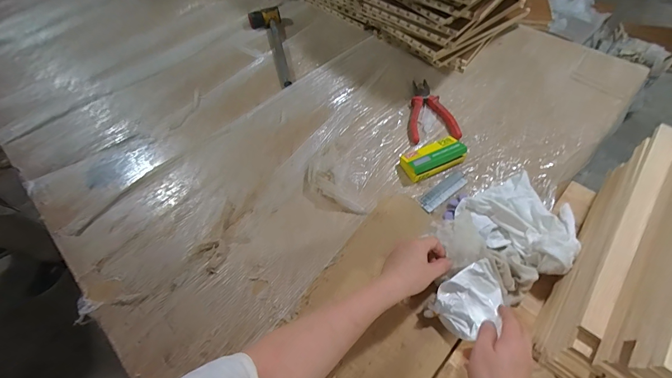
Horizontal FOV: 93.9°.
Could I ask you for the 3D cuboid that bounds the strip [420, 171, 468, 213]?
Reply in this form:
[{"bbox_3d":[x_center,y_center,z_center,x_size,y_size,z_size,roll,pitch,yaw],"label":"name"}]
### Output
[{"bbox_3d":[0.216,0.004,0.627,0.114,0.004,0.032,-34,63,-17],"label":"strip"}]

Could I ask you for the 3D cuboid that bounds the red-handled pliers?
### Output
[{"bbox_3d":[0.211,-0.189,0.734,0.108,0.023,0.189,-7,58,-1],"label":"red-handled pliers"}]

